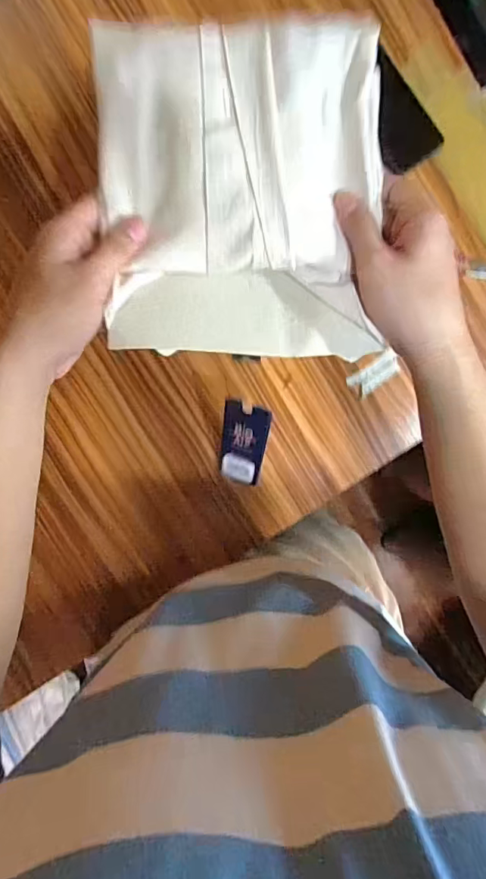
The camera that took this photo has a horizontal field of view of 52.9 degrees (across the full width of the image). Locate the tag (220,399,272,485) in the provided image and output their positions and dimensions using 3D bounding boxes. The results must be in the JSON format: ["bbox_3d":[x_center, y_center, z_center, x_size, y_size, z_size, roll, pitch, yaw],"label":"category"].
[{"bbox_3d":[0.000,0.006,0.503,0.046,0.113,0.005,18,46,9],"label":"tag"}]

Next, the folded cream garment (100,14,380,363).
[{"bbox_3d":[0.000,-0.182,0.353,0.196,0.034,0.236,-2,92,-9],"label":"folded cream garment"}]

